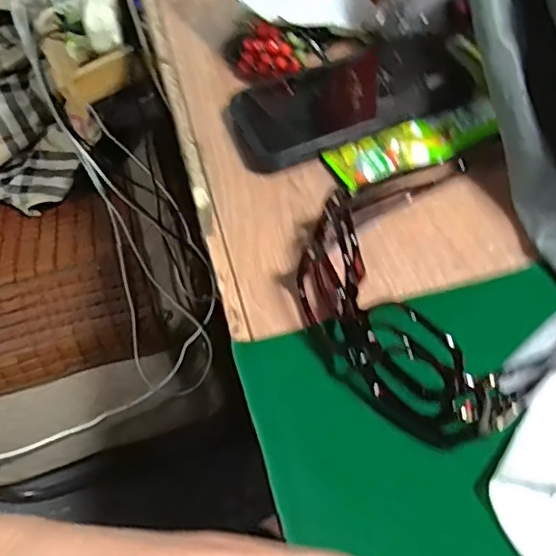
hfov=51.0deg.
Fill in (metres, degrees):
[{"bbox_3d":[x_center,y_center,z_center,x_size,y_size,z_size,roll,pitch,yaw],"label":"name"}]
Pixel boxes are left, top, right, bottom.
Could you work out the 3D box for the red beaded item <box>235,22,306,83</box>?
[{"bbox_3d":[-0.007,-0.167,0.433,0.051,0.039,0.025,0,59,3],"label":"red beaded item"}]

